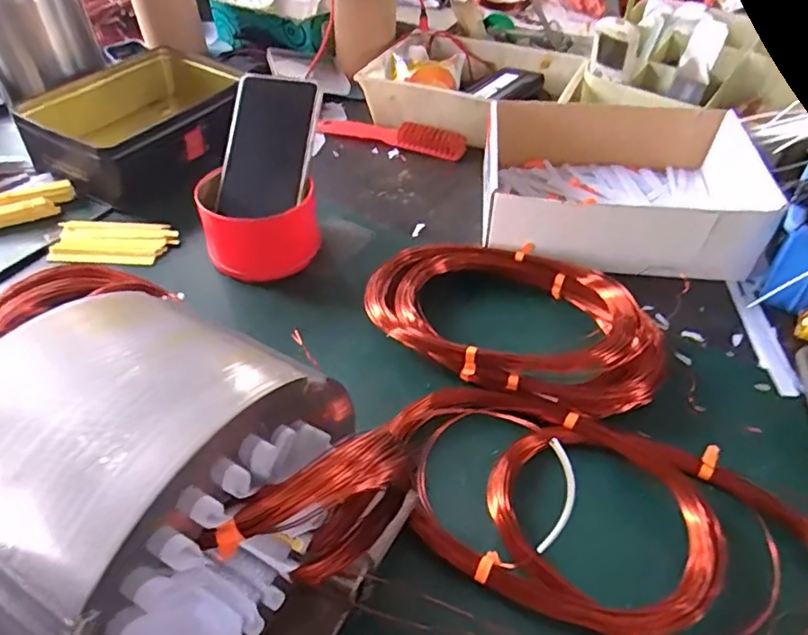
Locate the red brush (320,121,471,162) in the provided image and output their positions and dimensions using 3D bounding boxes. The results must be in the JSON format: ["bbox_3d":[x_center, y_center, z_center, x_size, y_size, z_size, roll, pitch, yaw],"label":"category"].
[{"bbox_3d":[-0.015,-0.223,0.692,0.180,0.022,0.038,18,49,17],"label":"red brush"}]

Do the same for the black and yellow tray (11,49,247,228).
[{"bbox_3d":[-0.279,-0.219,0.645,0.161,0.075,0.234,26,52,24],"label":"black and yellow tray"}]

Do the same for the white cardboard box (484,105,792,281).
[{"bbox_3d":[0.213,-0.130,0.566,0.261,0.076,0.199,4,47,5],"label":"white cardboard box"}]

